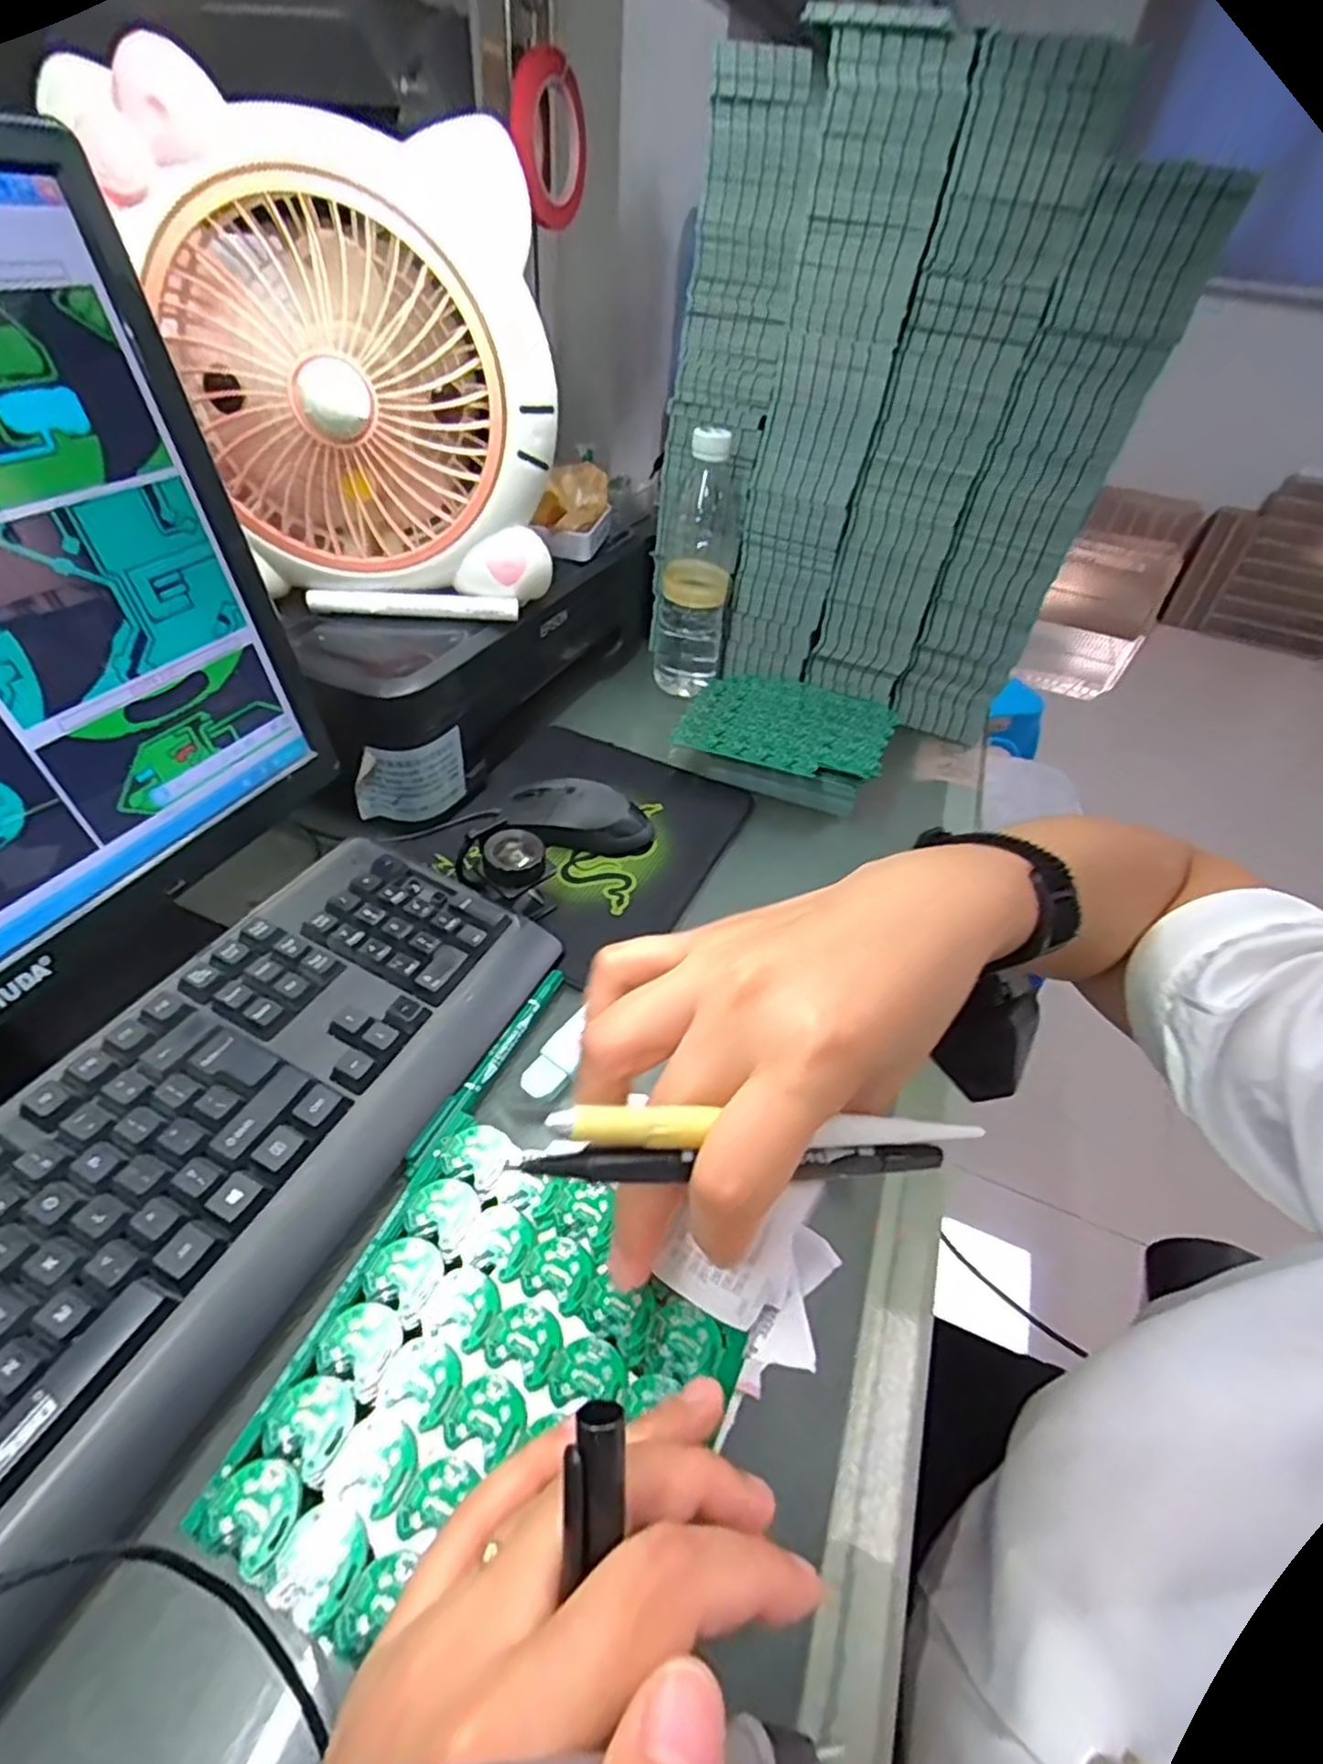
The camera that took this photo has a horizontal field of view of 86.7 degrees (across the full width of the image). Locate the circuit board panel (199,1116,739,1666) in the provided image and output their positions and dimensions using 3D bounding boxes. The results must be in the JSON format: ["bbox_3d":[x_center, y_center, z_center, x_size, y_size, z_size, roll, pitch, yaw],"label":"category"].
[{"bbox_3d":[-0.047,0.147,0.206,0.113,0.004,0.121,21,51,15],"label":"circuit board panel"}]

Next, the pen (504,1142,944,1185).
[{"bbox_3d":[0.025,0.076,0.190,0.125,0.008,0.007,8,41,-21],"label":"pen"}]

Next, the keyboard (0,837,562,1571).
[{"bbox_3d":[-0.216,0.137,0.303,0.156,0.034,0.426,21,45,15],"label":"keyboard"}]

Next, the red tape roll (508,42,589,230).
[{"bbox_3d":[-0.106,-0.701,0.660,0.031,0.101,0.098,29,89,19],"label":"red tape roll"}]

